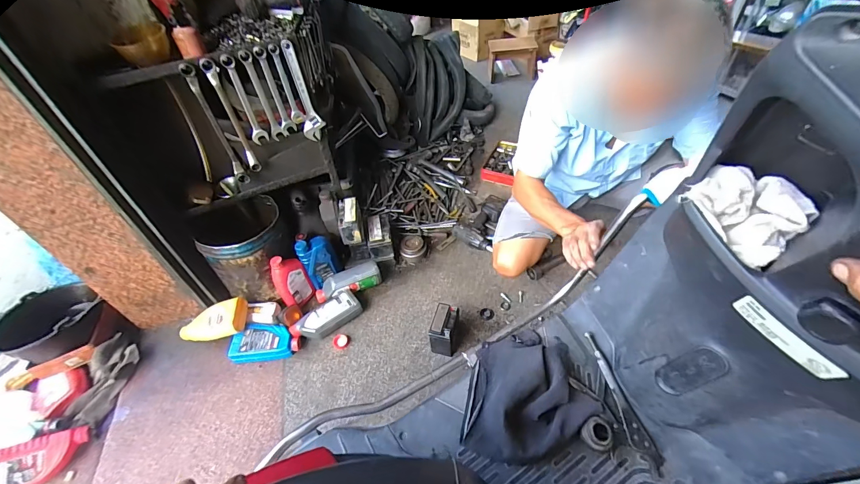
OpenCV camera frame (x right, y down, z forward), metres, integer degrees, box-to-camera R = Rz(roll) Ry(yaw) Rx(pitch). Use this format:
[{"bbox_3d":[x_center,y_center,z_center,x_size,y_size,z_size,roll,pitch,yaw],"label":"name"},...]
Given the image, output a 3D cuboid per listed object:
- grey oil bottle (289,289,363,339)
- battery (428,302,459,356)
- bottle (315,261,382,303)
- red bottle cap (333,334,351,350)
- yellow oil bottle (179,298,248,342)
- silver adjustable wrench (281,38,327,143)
[{"bbox_3d":[-0.356,0.260,1.286,0.236,0.093,0.097,-31,53,-22],"label":"grey oil bottle"},{"bbox_3d":[0.048,0.283,1.191,0.079,0.128,0.121,9,49,12],"label":"battery"},{"bbox_3d":[-0.299,0.153,1.364,0.238,0.099,0.077,-22,50,-16],"label":"bottle"},{"bbox_3d":[-0.298,0.335,1.255,0.053,0.016,0.053,-2,48,2],"label":"red bottle cap"},{"bbox_3d":[-0.736,0.271,1.292,0.228,0.066,0.126,-13,83,4],"label":"yellow oil bottle"},{"bbox_3d":[-0.361,-0.433,1.095,0.069,0.294,0.015,-24,41,-26],"label":"silver adjustable wrench"}]

